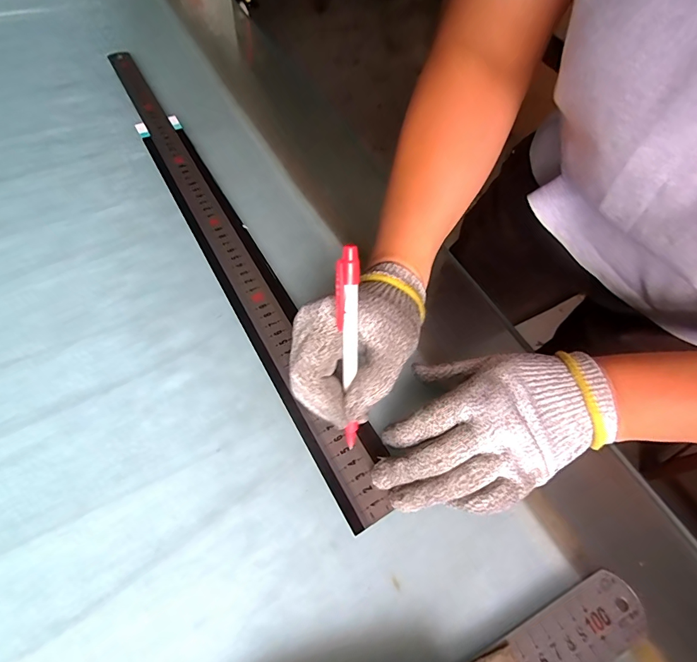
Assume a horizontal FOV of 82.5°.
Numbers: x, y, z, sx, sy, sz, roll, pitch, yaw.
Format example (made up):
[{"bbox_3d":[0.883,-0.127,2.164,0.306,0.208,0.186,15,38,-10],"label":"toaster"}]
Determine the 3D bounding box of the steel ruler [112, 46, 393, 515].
[{"bbox_3d":[-0.135,-0.115,0.388,0.026,0.006,0.604,-26,65,-16],"label":"steel ruler"}]

